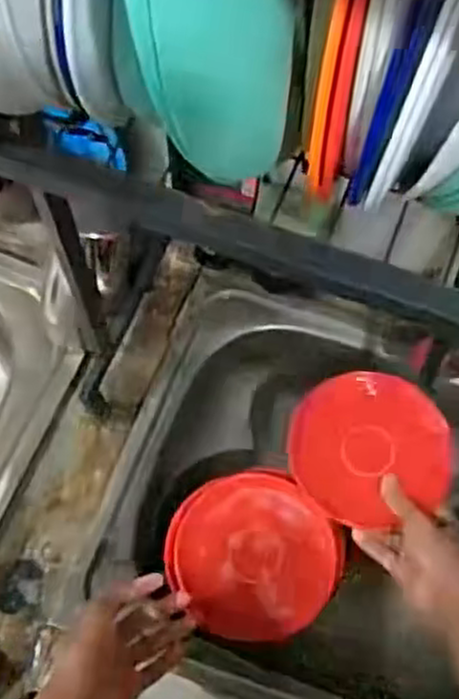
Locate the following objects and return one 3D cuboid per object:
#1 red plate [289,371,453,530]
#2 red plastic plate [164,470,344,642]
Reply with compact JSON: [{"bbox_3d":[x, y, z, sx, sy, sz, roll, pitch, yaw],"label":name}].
[{"bbox_3d":[0.139,0.099,0.749,0.154,0.016,0.144,0,90,24],"label":"red plate"},{"bbox_3d":[0.025,0.202,0.750,0.157,0.029,0.160,0,68,0],"label":"red plastic plate"}]

